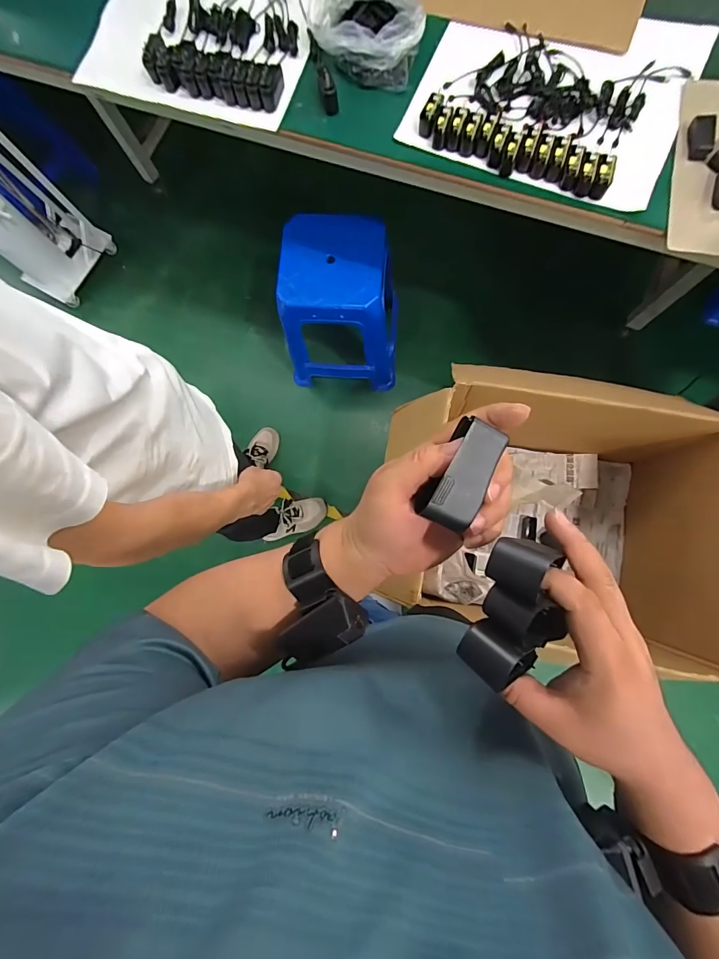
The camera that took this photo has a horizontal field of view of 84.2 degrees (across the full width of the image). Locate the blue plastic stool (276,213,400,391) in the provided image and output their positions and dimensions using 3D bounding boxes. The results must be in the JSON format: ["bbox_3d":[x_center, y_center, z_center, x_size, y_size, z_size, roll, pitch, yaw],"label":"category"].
[{"bbox_3d":[-0.057,-0.541,1.301,0.357,0.457,0.316,4,82,4],"label":"blue plastic stool"}]

